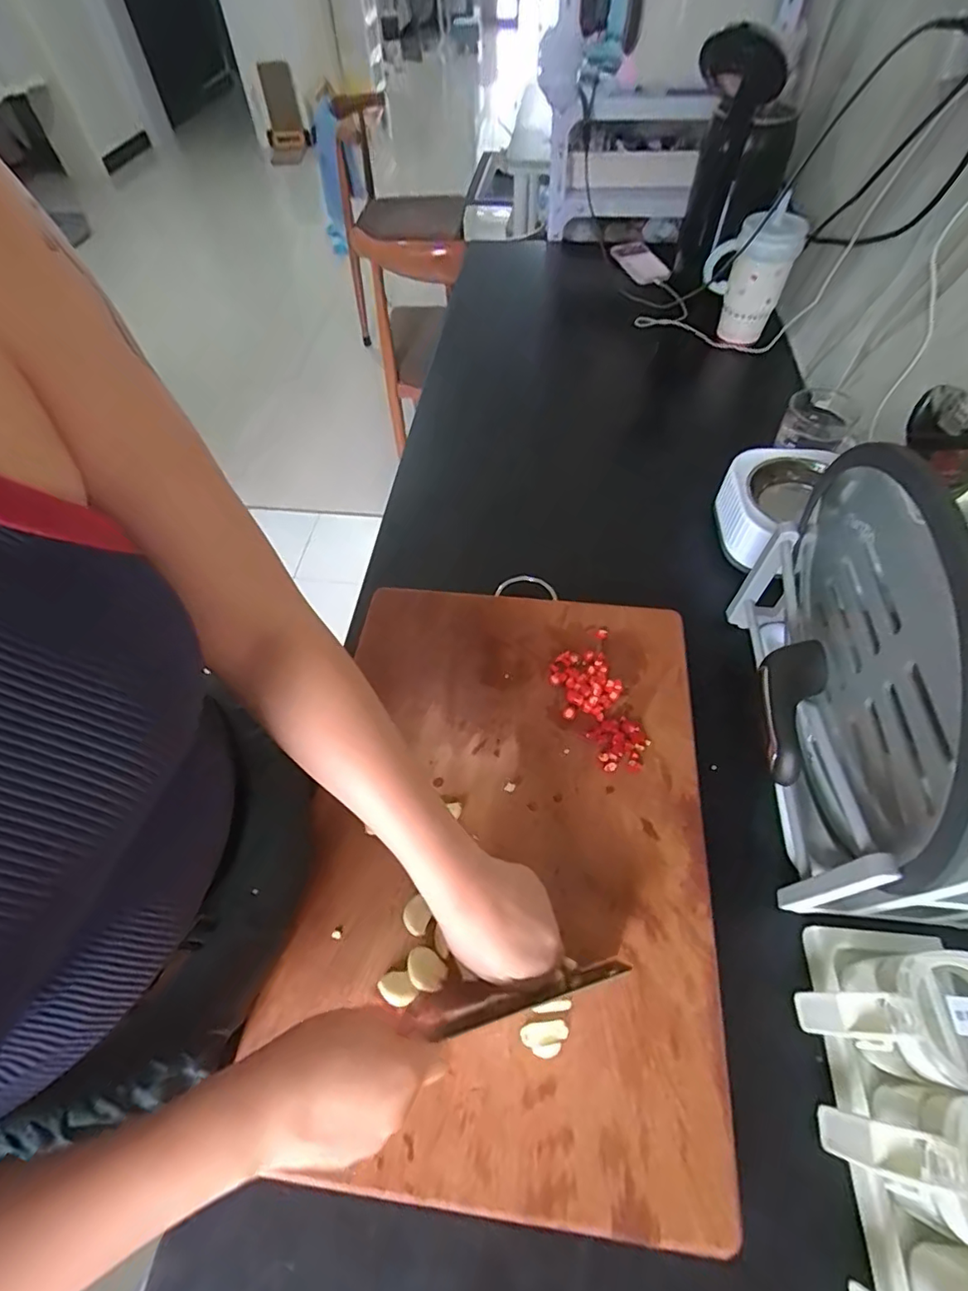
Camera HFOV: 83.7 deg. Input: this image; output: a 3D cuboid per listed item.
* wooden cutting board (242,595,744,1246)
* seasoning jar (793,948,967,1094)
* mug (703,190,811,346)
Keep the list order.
[{"bbox_3d":[0.020,0.156,0.469,0.328,0.023,0.482,5,59,5],"label":"wooden cutting board"},{"bbox_3d":[0.287,0.249,0.366,0.105,0.078,0.071,4,57,4],"label":"seasoning jar"},{"bbox_3d":[0.394,-0.557,0.808,0.113,0.166,0.081,23,60,16],"label":"mug"}]

